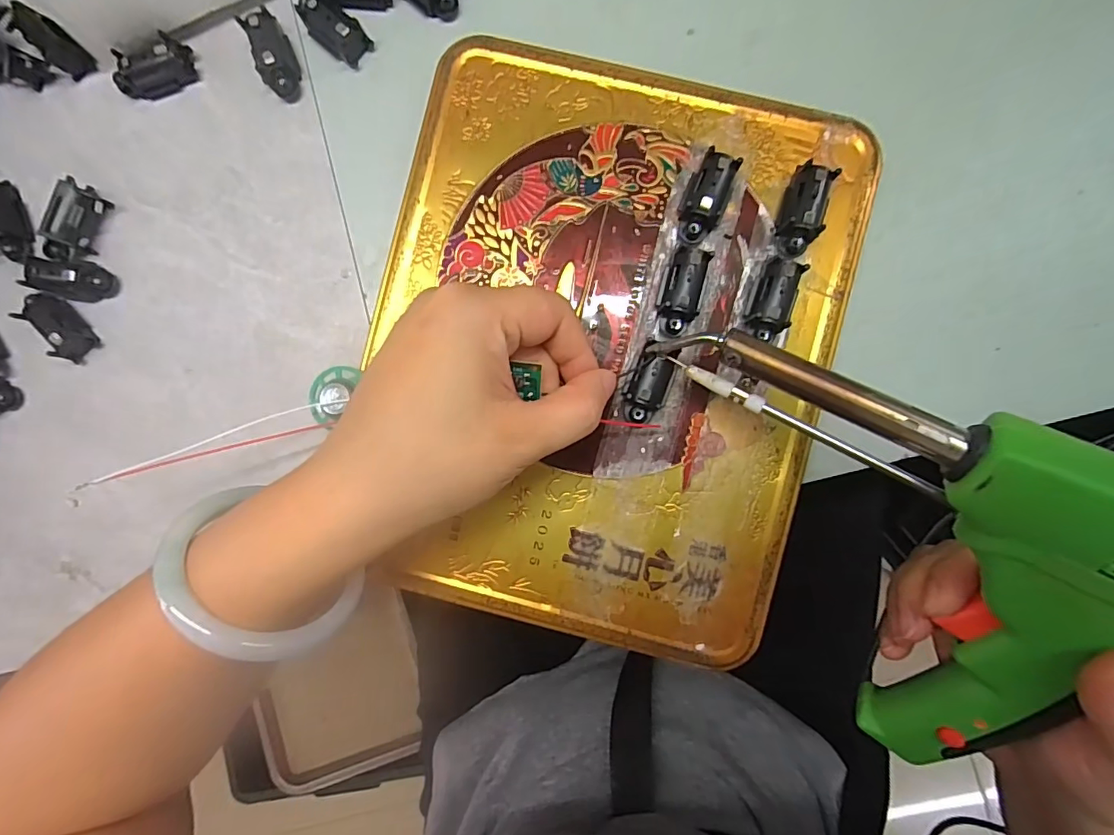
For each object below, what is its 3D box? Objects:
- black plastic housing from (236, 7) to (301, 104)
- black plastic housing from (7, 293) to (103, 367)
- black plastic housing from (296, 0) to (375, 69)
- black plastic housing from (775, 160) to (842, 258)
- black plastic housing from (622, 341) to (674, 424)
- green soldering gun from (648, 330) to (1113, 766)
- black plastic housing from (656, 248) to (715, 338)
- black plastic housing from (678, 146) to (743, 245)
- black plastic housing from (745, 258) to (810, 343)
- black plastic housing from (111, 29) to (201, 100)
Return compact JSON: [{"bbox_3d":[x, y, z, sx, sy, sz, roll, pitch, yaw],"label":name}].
[{"bbox_3d":[-0.128,-0.163,0.228,0.016,0.013,0.034,-23,89,1],"label":"black plastic housing"},{"bbox_3d":[-0.229,-0.042,0.231,0.015,0.013,0.033,-39,89,1],"label":"black plastic housing"},{"bbox_3d":[-0.100,-0.174,0.227,0.030,0.013,0.016,39,91,2],"label":"black plastic housing"},{"bbox_3d":[0.101,-0.083,0.206,0.017,0.013,0.035,15,90,2],"label":"black plastic housing"},{"bbox_3d":[0.038,-0.013,0.206,0.017,0.015,0.030,24,90,2],"label":"black plastic housing"},{"bbox_3d":[0.137,0.034,0.168,0.032,0.126,0.188,-36,99,-41],"label":"green soldering gun"},{"bbox_3d":[0.051,-0.050,0.206,0.017,0.014,0.034,13,90,2],"label":"black plastic housing"},{"bbox_3d":[0.061,-0.089,0.206,0.017,0.015,0.034,21,90,2],"label":"black plastic housing"},{"bbox_3d":[0.088,-0.047,0.206,0.015,0.013,0.032,17,90,2],"label":"black plastic housing"},{"bbox_3d":[-0.184,-0.158,0.230,0.036,0.012,0.016,-18,89,2],"label":"black plastic housing"}]

